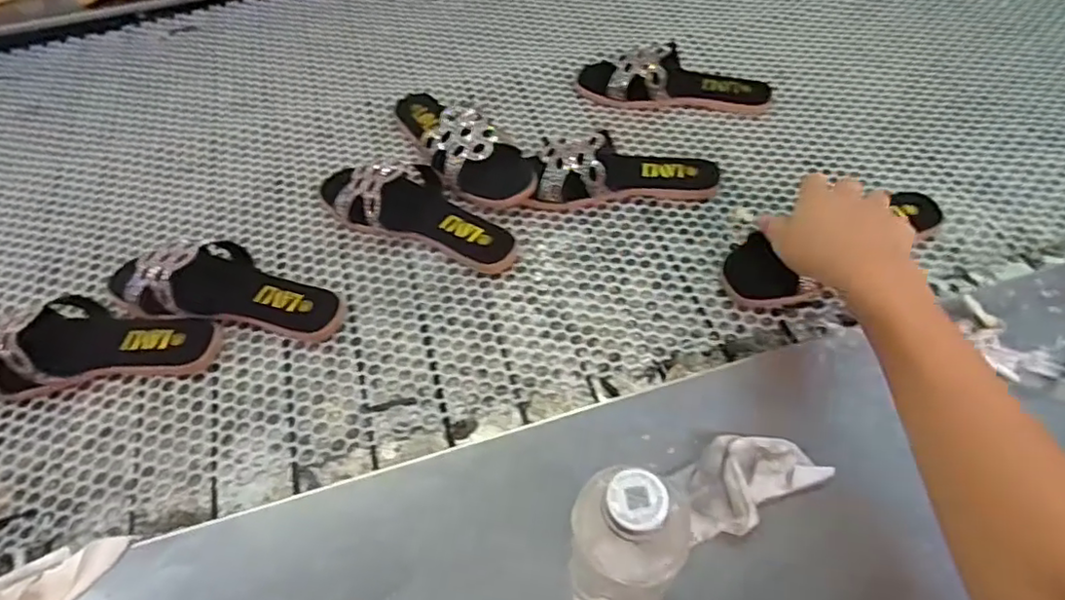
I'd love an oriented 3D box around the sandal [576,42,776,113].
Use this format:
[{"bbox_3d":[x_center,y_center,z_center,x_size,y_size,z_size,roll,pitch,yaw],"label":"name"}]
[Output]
[{"bbox_3d":[0.179,-0.280,0.781,0.234,0.054,0.078,4,55,5],"label":"sandal"}]

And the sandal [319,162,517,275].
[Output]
[{"bbox_3d":[-0.120,-0.107,0.665,0.237,0.057,0.107,24,59,18],"label":"sandal"}]

